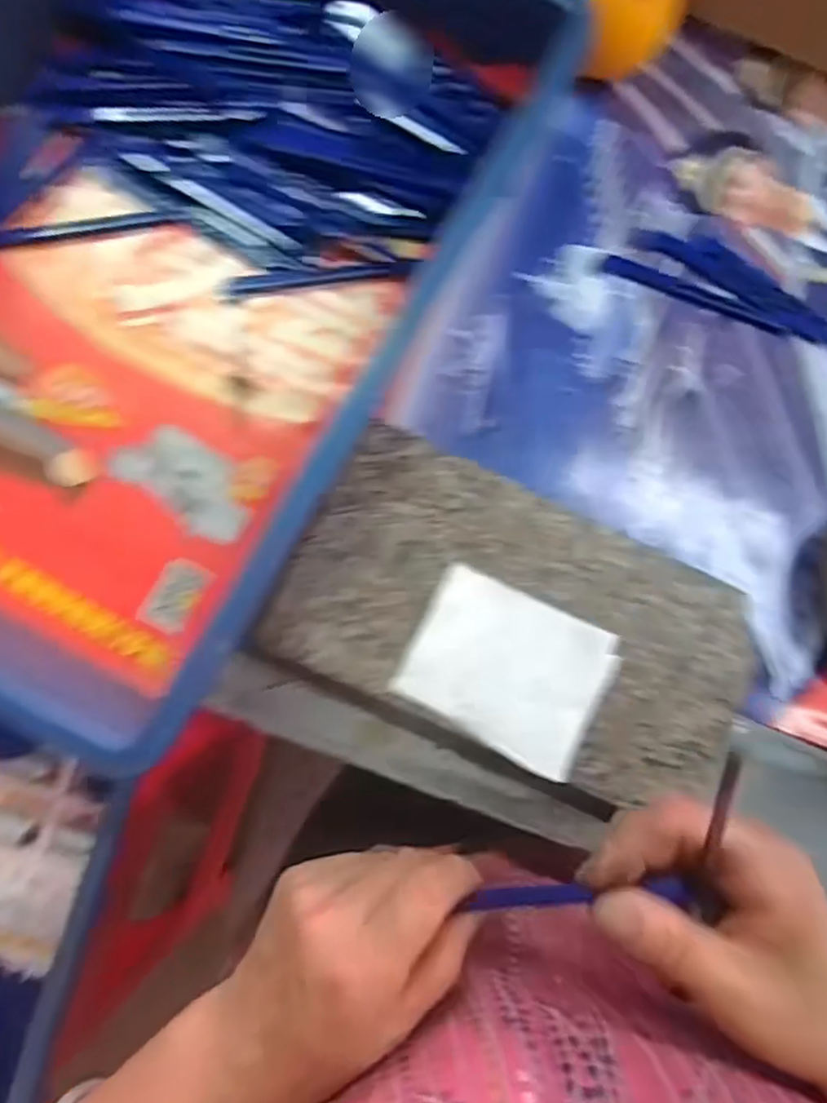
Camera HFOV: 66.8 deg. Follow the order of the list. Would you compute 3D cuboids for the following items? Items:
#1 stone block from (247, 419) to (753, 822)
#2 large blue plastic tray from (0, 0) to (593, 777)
[{"bbox_3d":[0.055,0.042,0.336,0.238,0.029,0.137,26,83,0],"label":"stone block"},{"bbox_3d":[-0.133,-0.156,0.323,0.279,0.075,0.433,27,83,0],"label":"large blue plastic tray"}]

